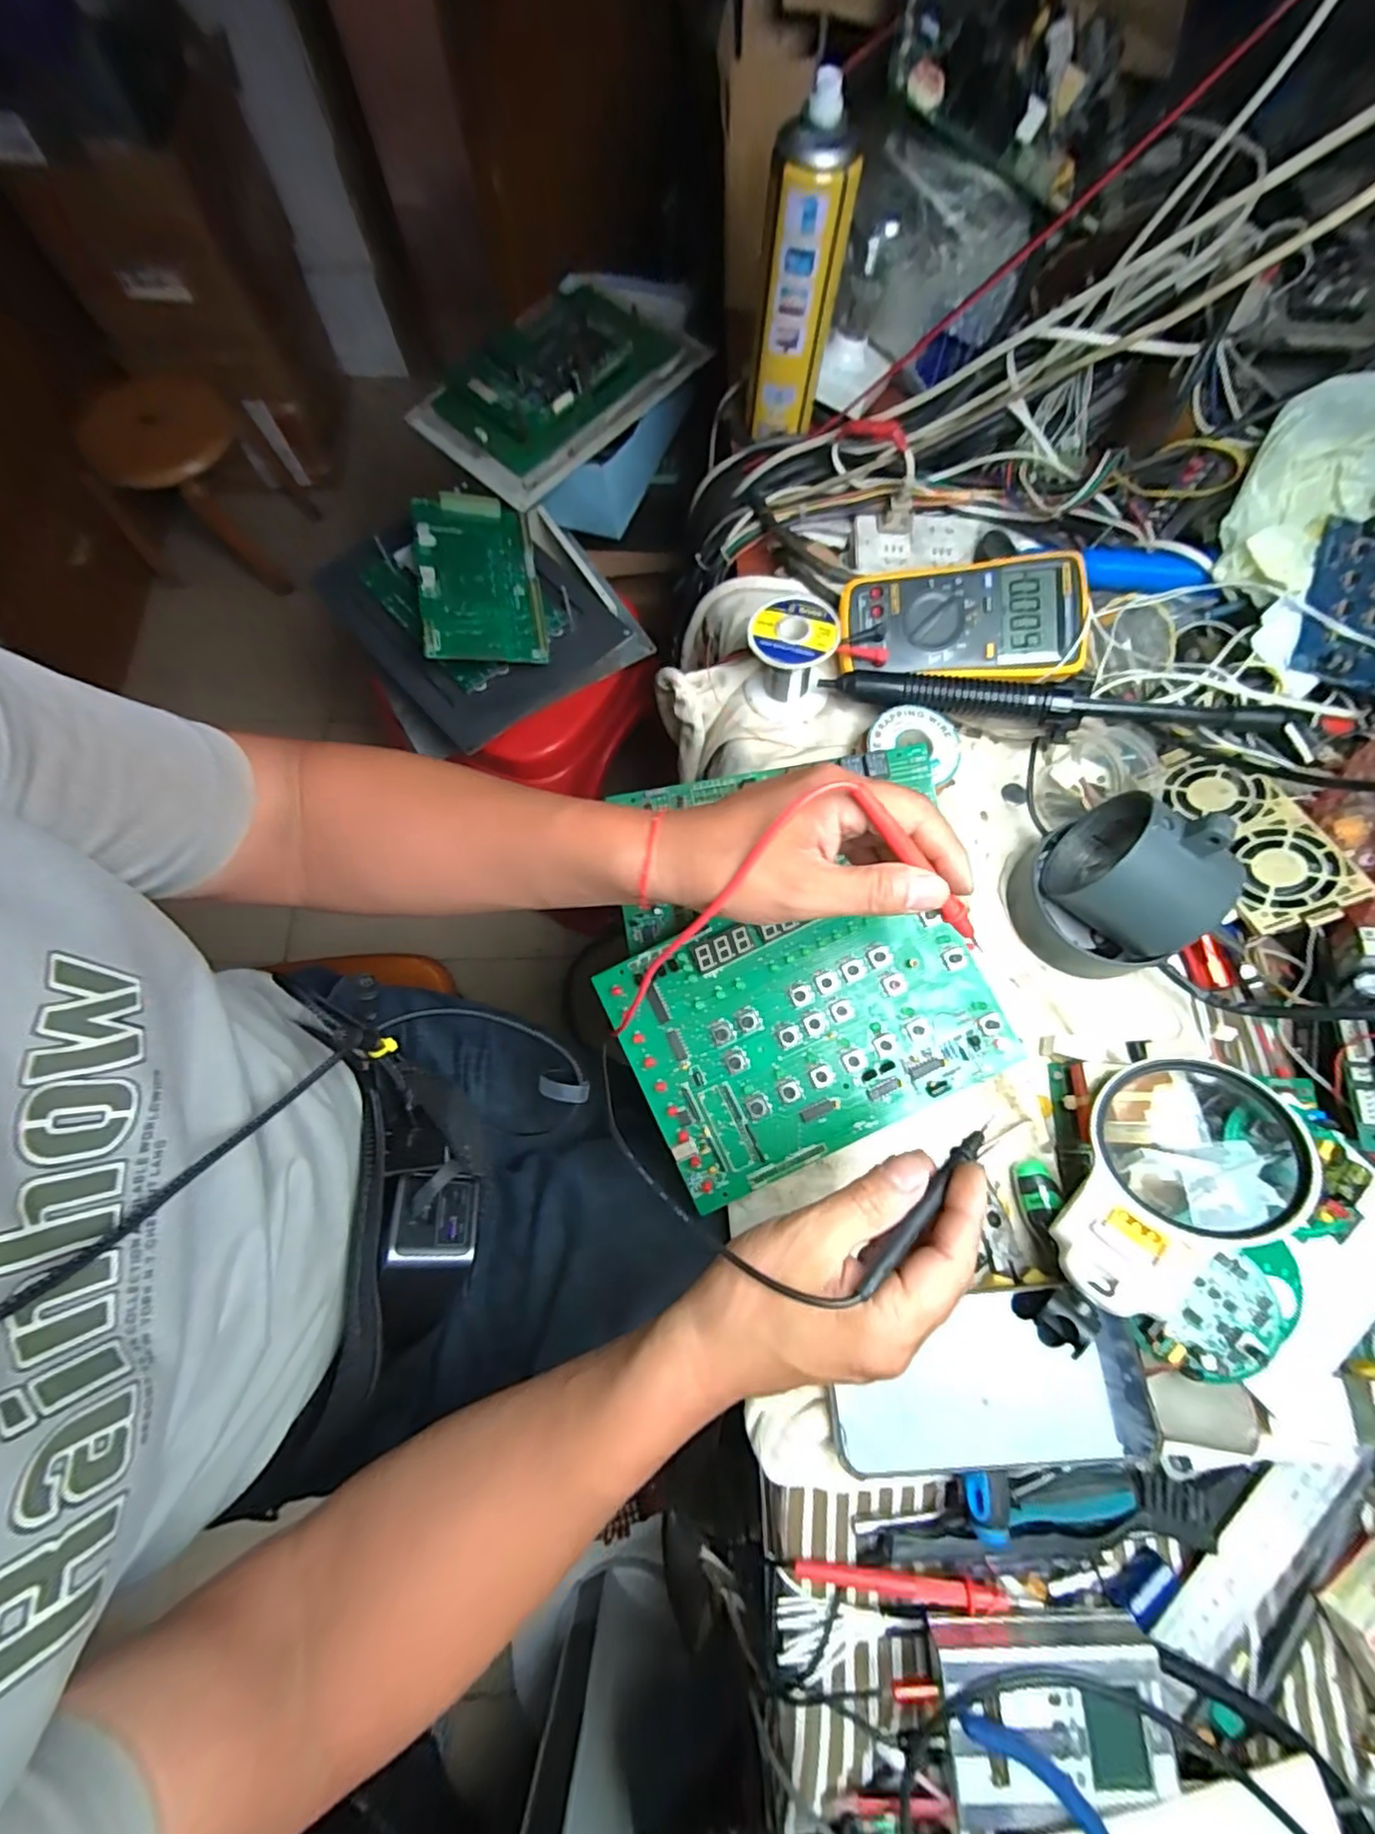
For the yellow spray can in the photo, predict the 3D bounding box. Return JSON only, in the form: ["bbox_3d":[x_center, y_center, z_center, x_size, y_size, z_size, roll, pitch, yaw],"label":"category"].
[{"bbox_3d":[0.090,-0.513,0.514,0.064,0.196,0.053,9,73,3],"label":"yellow spray can"}]

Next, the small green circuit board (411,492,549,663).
[{"bbox_3d":[-0.216,-0.351,0.655,0.116,0.016,0.201,-7,78,-17],"label":"small green circuit board"}]

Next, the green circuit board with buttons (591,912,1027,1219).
[{"bbox_3d":[0.071,0.064,0.387,0.214,0.008,0.157,-26,82,2],"label":"green circuit board with buttons"}]

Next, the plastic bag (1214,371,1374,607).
[{"bbox_3d":[0.478,-0.326,0.459,0.110,0.065,0.184,43,77,12],"label":"plastic bag"}]

